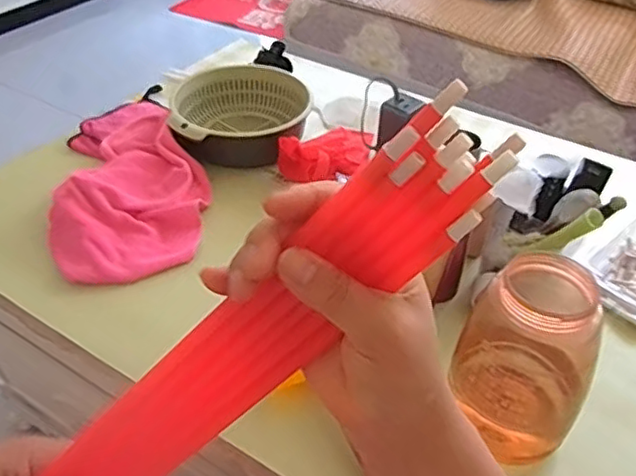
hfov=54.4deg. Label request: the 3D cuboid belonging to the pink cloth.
[{"bbox_3d":[-0.274,-0.087,0.908,0.212,0.055,0.377,-6,42,-9],"label":"pink cloth"}]

